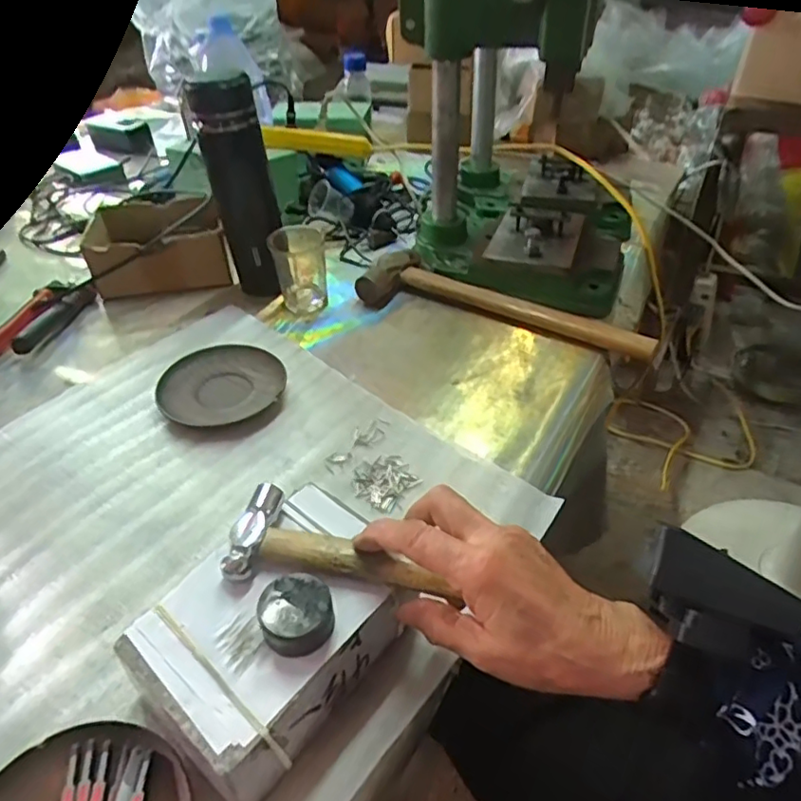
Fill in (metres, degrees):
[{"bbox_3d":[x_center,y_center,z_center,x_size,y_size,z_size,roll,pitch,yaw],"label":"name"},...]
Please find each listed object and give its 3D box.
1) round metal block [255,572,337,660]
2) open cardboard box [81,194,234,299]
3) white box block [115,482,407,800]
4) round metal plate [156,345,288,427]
[{"bbox_3d":[-0.054,0.113,0.314,0.037,0.020,0.038,-1,40,1],"label":"round metal block"},{"bbox_3d":[-0.291,-0.185,0.730,0.149,0.070,0.125,-13,41,-13],"label":"open cardboard box"},{"bbox_3d":[-0.066,0.132,0.348,0.107,0.060,0.146,28,49,31],"label":"white box block"},{"bbox_3d":[-0.166,-0.013,0.560,0.111,0.017,0.111,-1,40,1],"label":"round metal plate"}]

